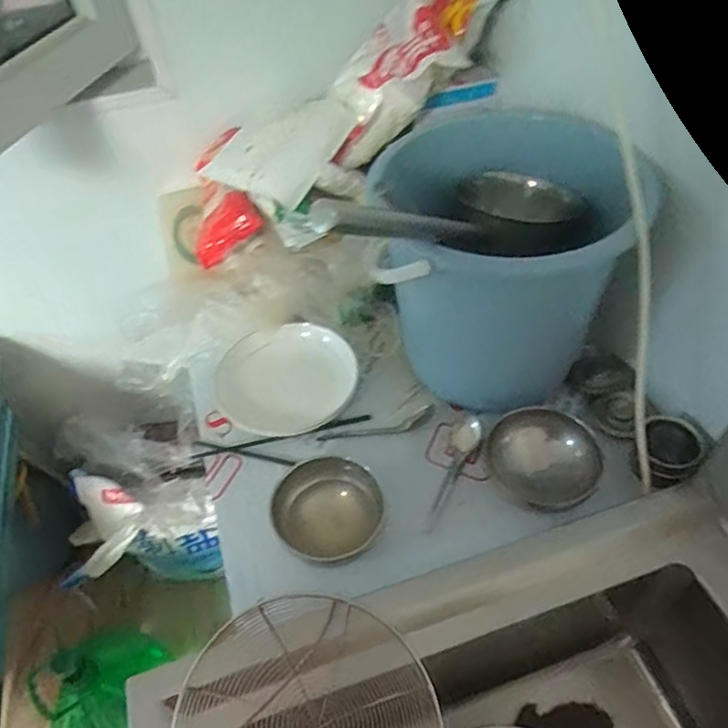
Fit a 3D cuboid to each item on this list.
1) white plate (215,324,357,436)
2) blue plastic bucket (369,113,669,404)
[{"bbox_3d":[-0.111,0.019,0.859,0.192,0.034,0.175,-6,62,11],"label":"white plate"},{"bbox_3d":[0.149,-0.124,0.771,0.262,0.309,0.253,-7,50,-2],"label":"blue plastic bucket"}]

